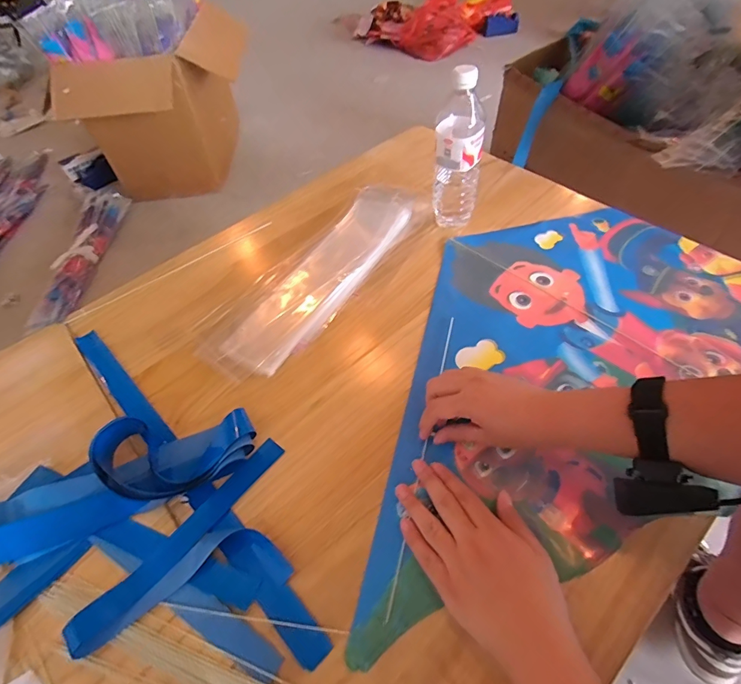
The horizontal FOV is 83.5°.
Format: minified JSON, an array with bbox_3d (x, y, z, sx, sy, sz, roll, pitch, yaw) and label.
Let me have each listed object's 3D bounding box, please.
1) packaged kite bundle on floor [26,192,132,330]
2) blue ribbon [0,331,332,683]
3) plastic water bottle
[{"bbox_3d":[-1.029,-0.327,1.487,0.163,0.062,0.671,-7,53,1],"label":"packaged kite bundle on floor"},{"bbox_3d":[-0.259,0.134,0.462,0.391,0.036,0.408,-7,53,-1],"label":"blue ribbon"},{"bbox_3d":[0.132,-0.279,0.623,0.068,0.228,0.062,10,54,12],"label":"plastic water bottle"}]

